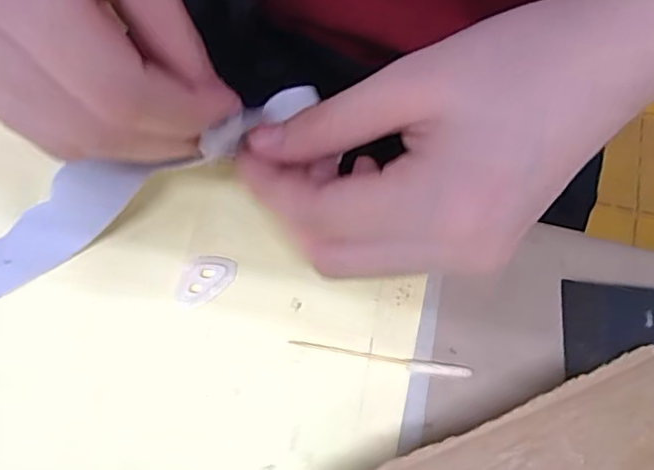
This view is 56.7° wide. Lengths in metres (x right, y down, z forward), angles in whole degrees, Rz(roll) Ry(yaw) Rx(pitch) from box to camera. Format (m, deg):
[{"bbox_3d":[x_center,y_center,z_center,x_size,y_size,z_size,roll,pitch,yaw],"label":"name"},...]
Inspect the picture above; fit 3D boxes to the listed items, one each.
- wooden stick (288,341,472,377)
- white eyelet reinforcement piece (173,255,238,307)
[{"bbox_3d":[0.020,0.047,0.228,0.067,0.004,0.005,7,73,3],"label":"wooden stick"},{"bbox_3d":[-0.048,0.016,0.233,0.026,0.004,0.016,-37,76,-10],"label":"white eyelet reinforcement piece"}]

